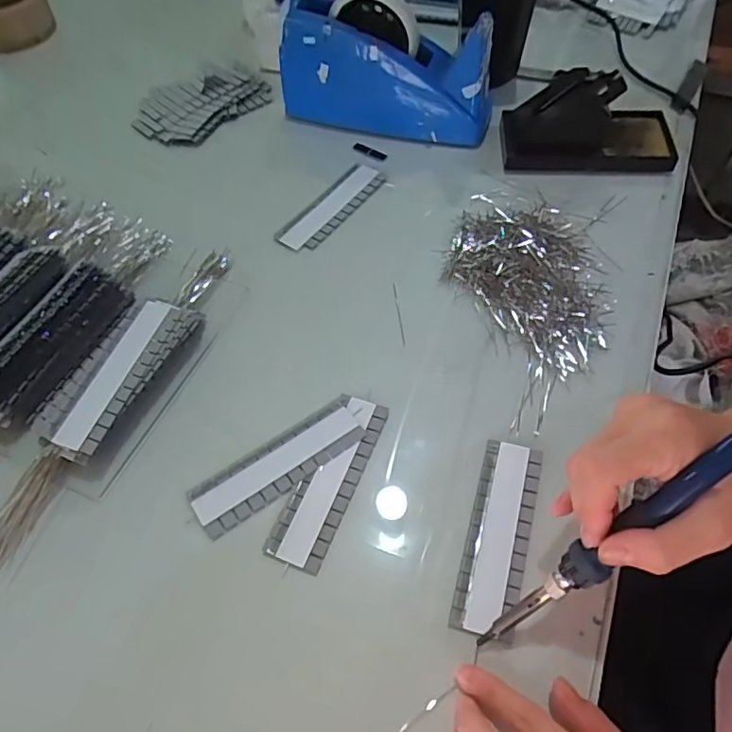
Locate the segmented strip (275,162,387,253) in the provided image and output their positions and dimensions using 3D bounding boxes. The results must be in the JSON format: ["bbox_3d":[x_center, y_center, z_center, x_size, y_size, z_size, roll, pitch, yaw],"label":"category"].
[{"bbox_3d":[-0.032,-0.152,0.532,0.041,0.004,0.126,32,63,20],"label":"segmented strip"}]

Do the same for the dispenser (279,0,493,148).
[{"bbox_3d":[0.022,-0.294,0.562,0.208,0.107,0.063,11,58,8],"label":"dispenser"}]

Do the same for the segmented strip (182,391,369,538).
[{"bbox_3d":[-0.060,0.068,0.395,0.127,0.004,0.040,-33,62,-18],"label":"segmented strip"}]

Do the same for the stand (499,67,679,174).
[{"bbox_3d":[0.218,-0.237,0.539,0.162,0.068,0.076,0,57,1],"label":"stand"}]

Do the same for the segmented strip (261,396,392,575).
[{"bbox_3d":[-0.025,0.077,0.390,0.040,0.004,0.127,20,60,13],"label":"segmented strip"}]

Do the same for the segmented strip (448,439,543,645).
[{"bbox_3d":[0.087,0.108,0.367,0.038,0.005,0.127,14,58,10],"label":"segmented strip"}]

